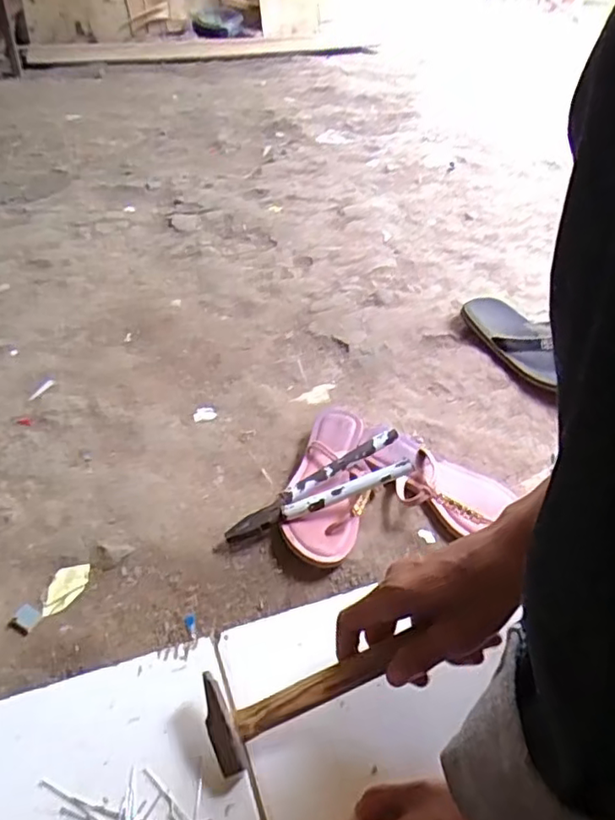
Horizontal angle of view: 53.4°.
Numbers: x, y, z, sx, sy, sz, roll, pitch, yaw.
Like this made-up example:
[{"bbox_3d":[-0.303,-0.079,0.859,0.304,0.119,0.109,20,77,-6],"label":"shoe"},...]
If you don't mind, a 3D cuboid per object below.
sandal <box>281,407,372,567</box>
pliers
[{"bbox_3d":[0.028,0.076,0.729,0.093,0.041,0.241,5,38,4],"label":"sandal"},{"bbox_3d":[0.016,0.091,0.686,0.224,0.023,0.062,-26,44,-12],"label":"pliers"}]

